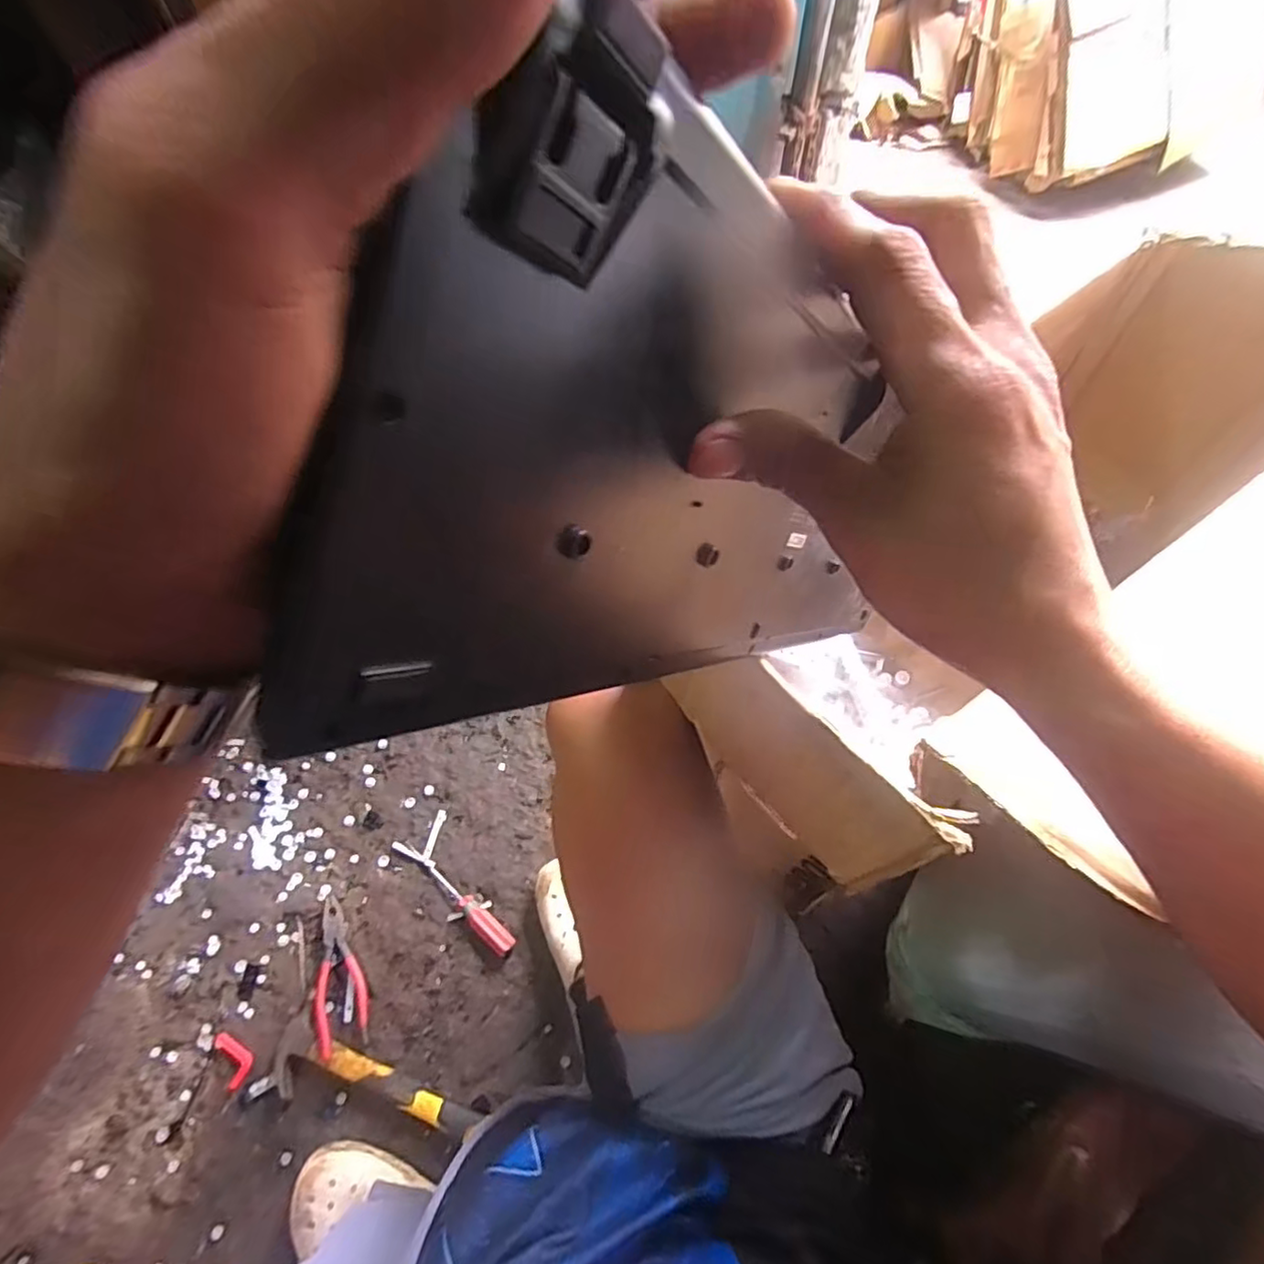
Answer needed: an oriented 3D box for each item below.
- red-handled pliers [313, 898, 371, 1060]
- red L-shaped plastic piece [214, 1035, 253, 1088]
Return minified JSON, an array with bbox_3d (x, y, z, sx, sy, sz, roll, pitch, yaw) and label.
[{"bbox_3d":[-0.353,0.410,0.758,0.057,0.032,0.175,-13,63,-8],"label":"red-handled pliers"},{"bbox_3d":[-0.461,0.489,0.720,0.066,0.008,0.031,29,64,28],"label":"red L-shaped plastic piece"}]

